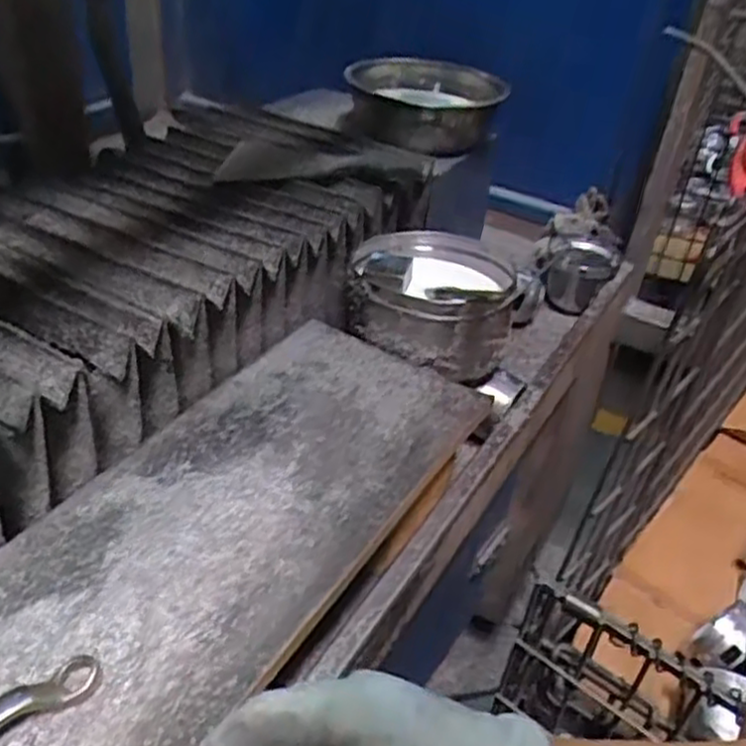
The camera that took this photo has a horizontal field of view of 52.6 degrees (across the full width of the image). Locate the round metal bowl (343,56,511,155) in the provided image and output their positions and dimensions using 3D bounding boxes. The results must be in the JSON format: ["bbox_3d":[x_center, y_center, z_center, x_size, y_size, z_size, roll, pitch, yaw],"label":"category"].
[{"bbox_3d":[0.060,-0.312,0.883,0.183,0.074,0.183,4,36,-3],"label":"round metal bowl"}]

